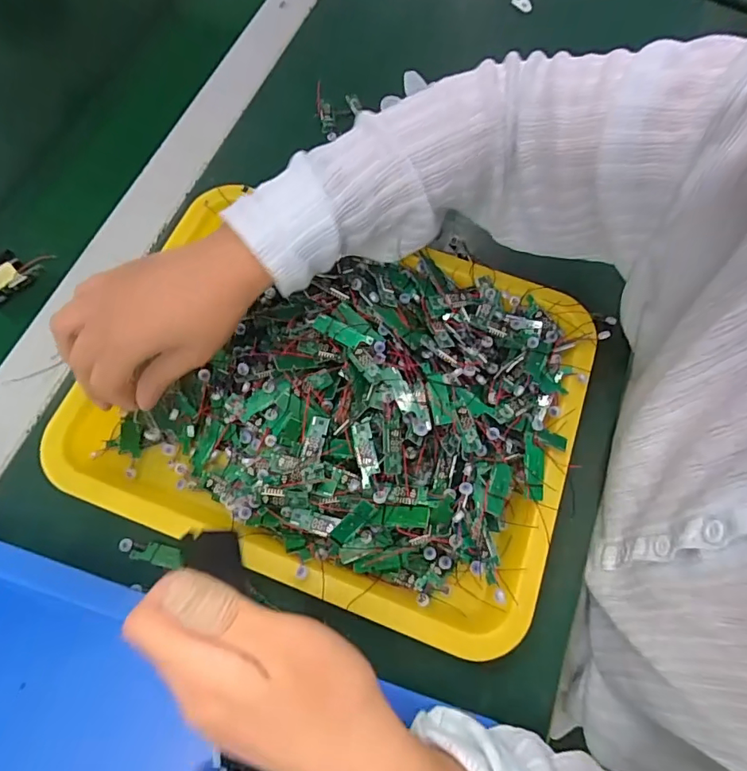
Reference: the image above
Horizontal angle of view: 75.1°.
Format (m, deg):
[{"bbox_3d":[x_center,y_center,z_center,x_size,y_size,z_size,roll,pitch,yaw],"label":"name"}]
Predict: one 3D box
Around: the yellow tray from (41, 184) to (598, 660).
[{"bbox_3d":[-0.025,-0.001,0.342,0.330,0.045,0.261,21,69,5],"label":"yellow tray"}]

